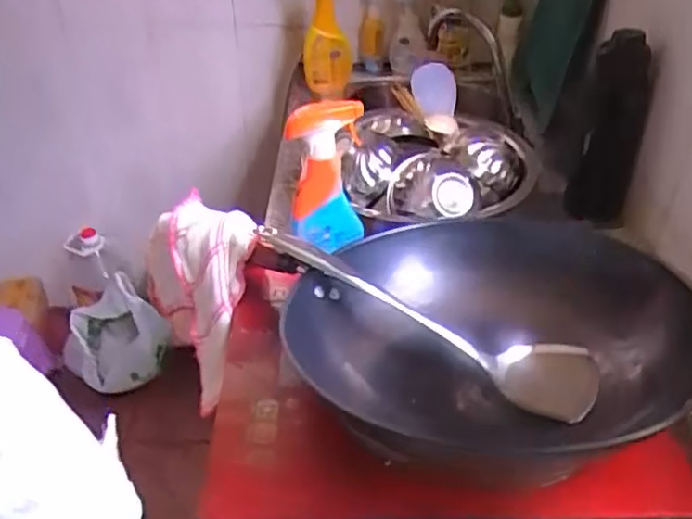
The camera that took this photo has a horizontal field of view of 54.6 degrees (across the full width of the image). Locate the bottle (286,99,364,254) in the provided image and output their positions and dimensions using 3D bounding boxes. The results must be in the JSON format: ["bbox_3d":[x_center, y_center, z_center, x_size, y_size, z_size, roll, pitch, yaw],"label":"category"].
[{"bbox_3d":[-0.025,-0.098,0.813,0.084,0.181,0.049,-4,38,-4],"label":"bottle"}]

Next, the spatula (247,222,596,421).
[{"bbox_3d":[0.067,0.051,0.651,0.350,0.047,0.089,26,43,8],"label":"spatula"}]

